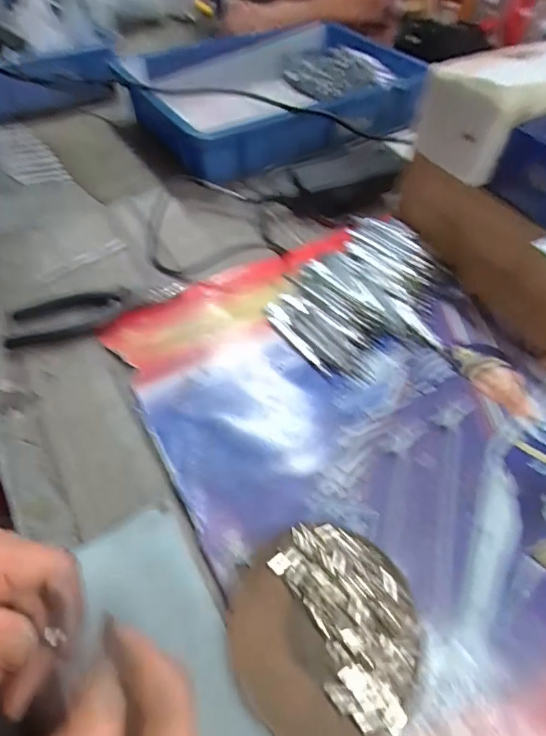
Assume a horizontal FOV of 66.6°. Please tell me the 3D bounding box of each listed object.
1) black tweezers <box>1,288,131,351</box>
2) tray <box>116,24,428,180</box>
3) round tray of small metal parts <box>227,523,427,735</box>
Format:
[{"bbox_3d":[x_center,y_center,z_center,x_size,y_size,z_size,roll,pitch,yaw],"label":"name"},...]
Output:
[{"bbox_3d":[-0.195,-0.050,0.400,0.108,0.015,0.053,-9,53,-11],"label":"black tweezers"},{"bbox_3d":[0.001,-0.447,0.688,0.441,0.100,0.401,-25,58,-21],"label":"tray"},{"bbox_3d":[0.033,0.162,0.259,0.115,0.018,0.114,2,52,-2],"label":"round tray of small metal parts"}]

